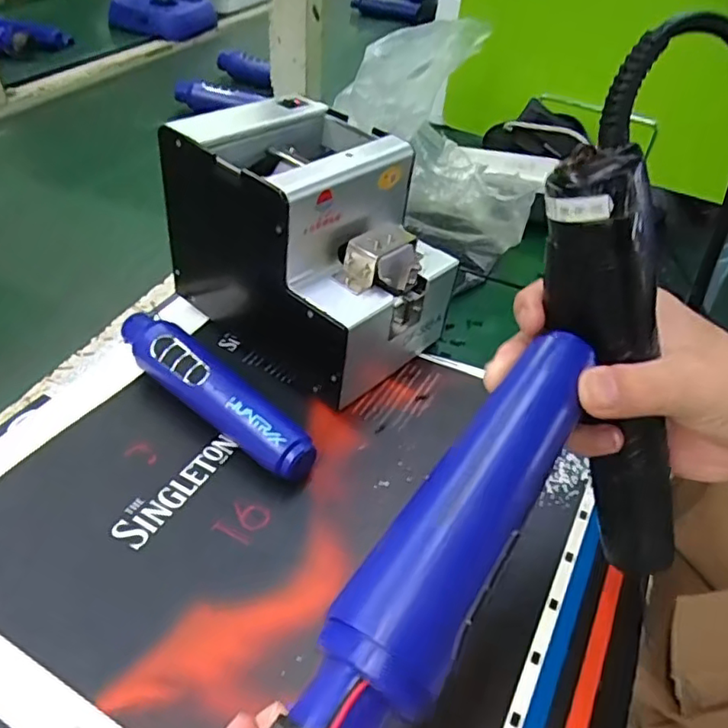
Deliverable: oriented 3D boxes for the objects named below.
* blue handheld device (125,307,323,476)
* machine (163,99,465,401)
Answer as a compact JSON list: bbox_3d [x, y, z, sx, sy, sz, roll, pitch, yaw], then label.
[{"bbox_3d":[-0.104,0.019,0.404,0.176,0.037,0.032,33,47,26],"label":"blue handheld device"},{"bbox_3d":[-0.037,-0.089,0.451,0.185,0.149,0.128,32,47,26],"label":"machine"}]

